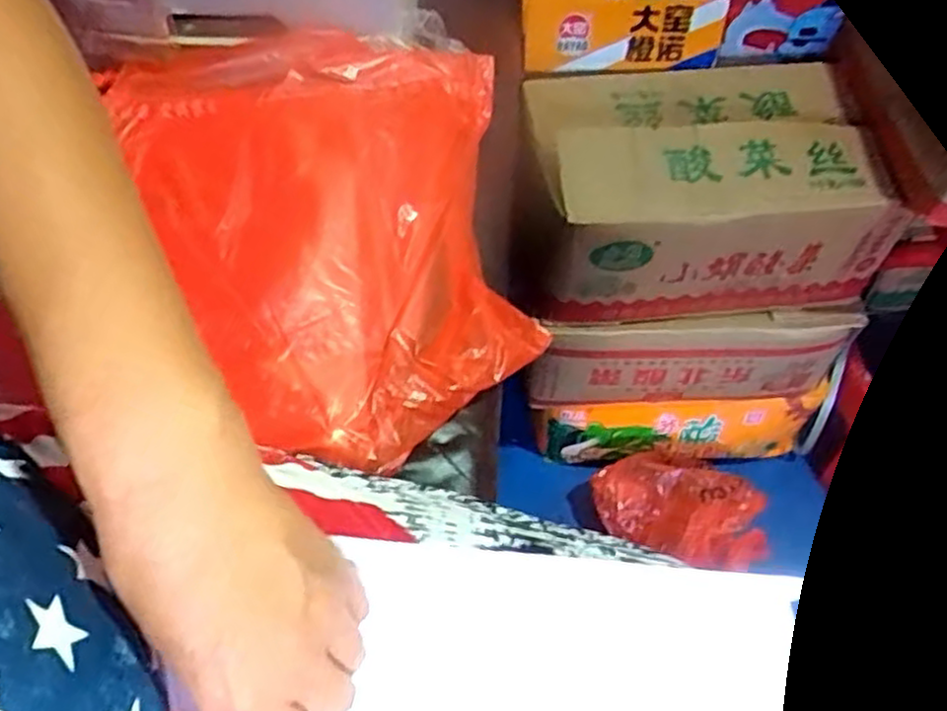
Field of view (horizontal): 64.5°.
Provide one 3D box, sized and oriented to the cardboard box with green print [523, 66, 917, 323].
[{"bbox_3d":[0.246,-0.193,0.846,0.368,0.184,0.237,-7,54,-3],"label":"cardboard box with green print"}]

